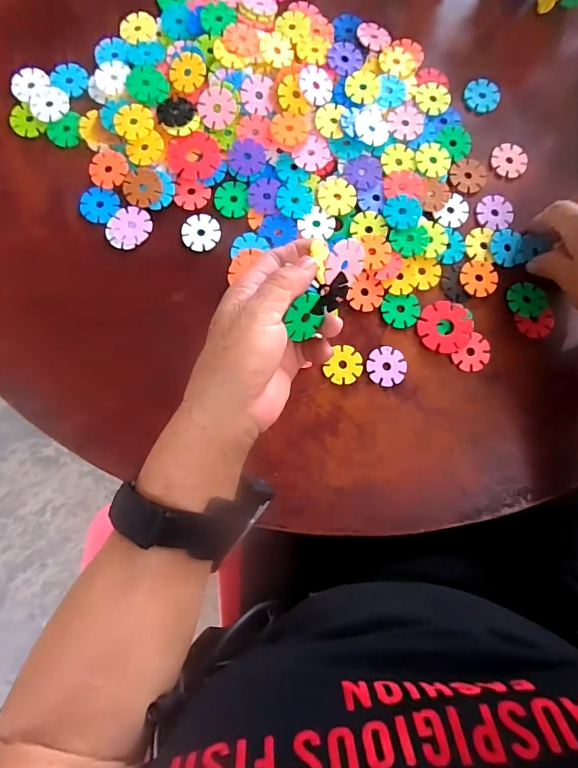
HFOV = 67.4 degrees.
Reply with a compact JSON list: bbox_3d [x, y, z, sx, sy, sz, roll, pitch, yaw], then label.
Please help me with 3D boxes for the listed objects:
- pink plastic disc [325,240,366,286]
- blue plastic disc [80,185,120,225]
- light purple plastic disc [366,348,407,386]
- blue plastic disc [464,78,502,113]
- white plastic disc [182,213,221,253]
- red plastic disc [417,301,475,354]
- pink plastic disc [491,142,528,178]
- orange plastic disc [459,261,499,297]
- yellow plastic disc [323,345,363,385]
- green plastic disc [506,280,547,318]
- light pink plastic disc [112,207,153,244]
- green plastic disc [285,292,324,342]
[{"bbox_3d":[0.036,-0.078,0.274,0.028,0.005,0.025,-10,121,-22],"label":"pink plastic disc"},{"bbox_3d":[-0.159,-0.150,0.364,0.032,0.004,0.030,0,82,-3],"label":"blue plastic disc"},{"bbox_3d":[0.079,-0.014,0.350,0.030,0.004,0.031,0,82,-3],"label":"light purple plastic disc"},{"bbox_3d":[0.177,-0.264,0.397,0.031,0.005,0.034,0,82,-3],"label":"blue plastic disc"},{"bbox_3d":[-0.073,-0.127,0.361,0.031,0.004,0.032,0,82,-3],"label":"white plastic disc"},{"bbox_3d":[0.128,-0.047,0.356,0.045,0.004,0.041,0,82,-3],"label":"red plastic disc"},{"bbox_3d":[0.197,-0.201,0.386,0.030,0.004,0.031,0,82,-3],"label":"pink plastic disc"},{"bbox_3d":[0.161,-0.090,0.365,0.030,0.004,0.034,31,81,1],"label":"orange plastic disc"},{"bbox_3d":[0.045,-0.015,0.349,0.027,0.004,0.031,34,82,2],"label":"yellow plastic disc"},{"bbox_3d":[0.201,-0.072,0.365,0.030,0.006,0.031,0,82,-3],"label":"green plastic disc"},{"bbox_3d":[-0.130,-0.132,0.360,0.030,0.004,0.030,0,82,-3],"label":"light pink plastic disc"},{"bbox_3d":[0.011,-0.042,0.277,0.025,0.029,0.004,-33,45,-17],"label":"green plastic disc"}]

